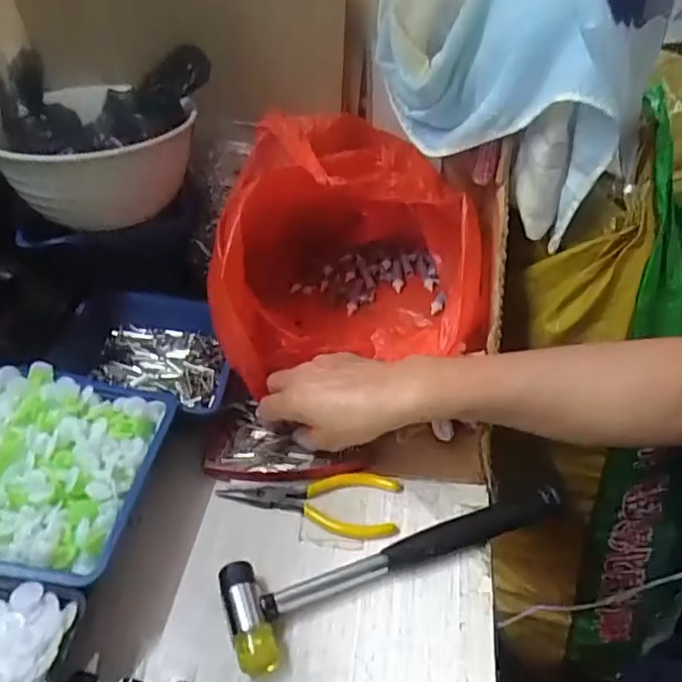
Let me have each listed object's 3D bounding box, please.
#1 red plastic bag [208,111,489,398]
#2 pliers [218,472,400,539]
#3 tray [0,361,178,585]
[{"bbox_3d":[0.007,-0.078,0.517,0.208,0.171,0.211,-2,41,0],"label":"red plastic bag"},{"bbox_3d":[-0.022,0.112,0.430,0.125,0.009,0.045,4,42,7],"label":"pliers"},{"bbox_3d":[-0.203,0.075,0.388,0.145,0.041,0.140,3,41,6],"label":"tray"}]

